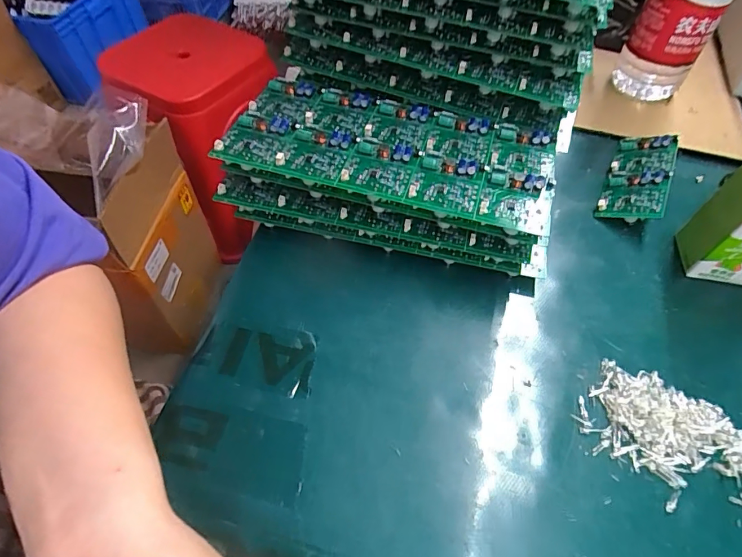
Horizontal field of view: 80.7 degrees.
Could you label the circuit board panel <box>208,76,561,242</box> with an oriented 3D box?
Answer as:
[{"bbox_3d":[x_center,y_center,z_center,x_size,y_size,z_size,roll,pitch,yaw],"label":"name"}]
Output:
[{"bbox_3d":[0.013,-0.095,0.309,0.223,0.008,0.101,15,58,9],"label":"circuit board panel"}]

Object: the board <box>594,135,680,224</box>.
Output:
[{"bbox_3d":[0.221,-0.085,0.361,0.045,0.012,0.101,10,54,36],"label":"board"}]

